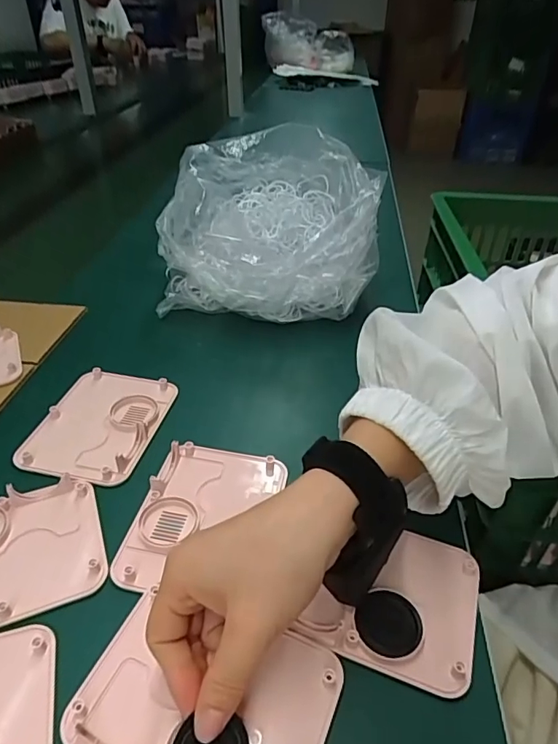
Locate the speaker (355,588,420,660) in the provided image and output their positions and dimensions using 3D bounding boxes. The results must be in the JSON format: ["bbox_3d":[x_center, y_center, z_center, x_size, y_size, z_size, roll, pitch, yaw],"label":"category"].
[{"bbox_3d":[0.065,0.149,0.298,0.038,0.006,0.036,1,37,-1],"label":"speaker"}]

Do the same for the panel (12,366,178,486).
[{"bbox_3d":[-0.150,0.039,0.428,0.092,0.010,0.125,7,38,8],"label":"panel"}]

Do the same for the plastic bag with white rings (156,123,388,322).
[{"bbox_3d":[-0.008,-0.164,0.588,0.240,0.154,0.248,5,38,6],"label":"plastic bag with white rings"}]

